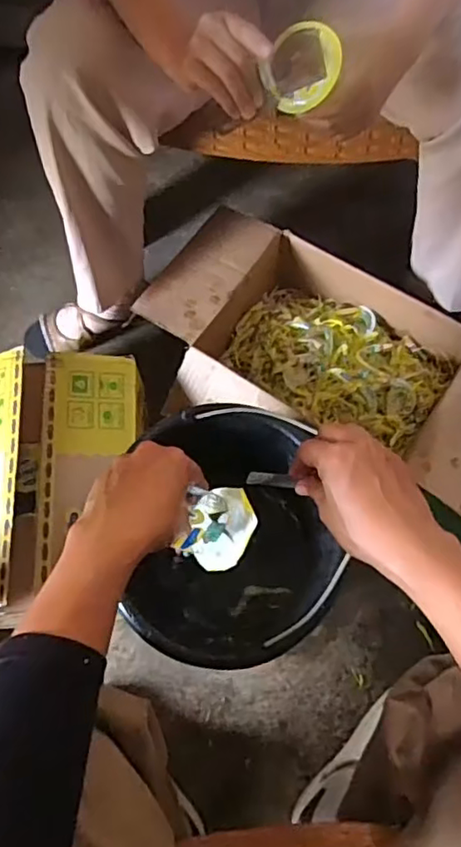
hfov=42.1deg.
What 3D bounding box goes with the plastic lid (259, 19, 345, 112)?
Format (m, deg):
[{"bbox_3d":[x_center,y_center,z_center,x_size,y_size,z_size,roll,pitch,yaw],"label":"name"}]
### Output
[{"bbox_3d":[0.061,-0.312,0.522,0.062,0.018,0.063,5,107,16],"label":"plastic lid"}]

